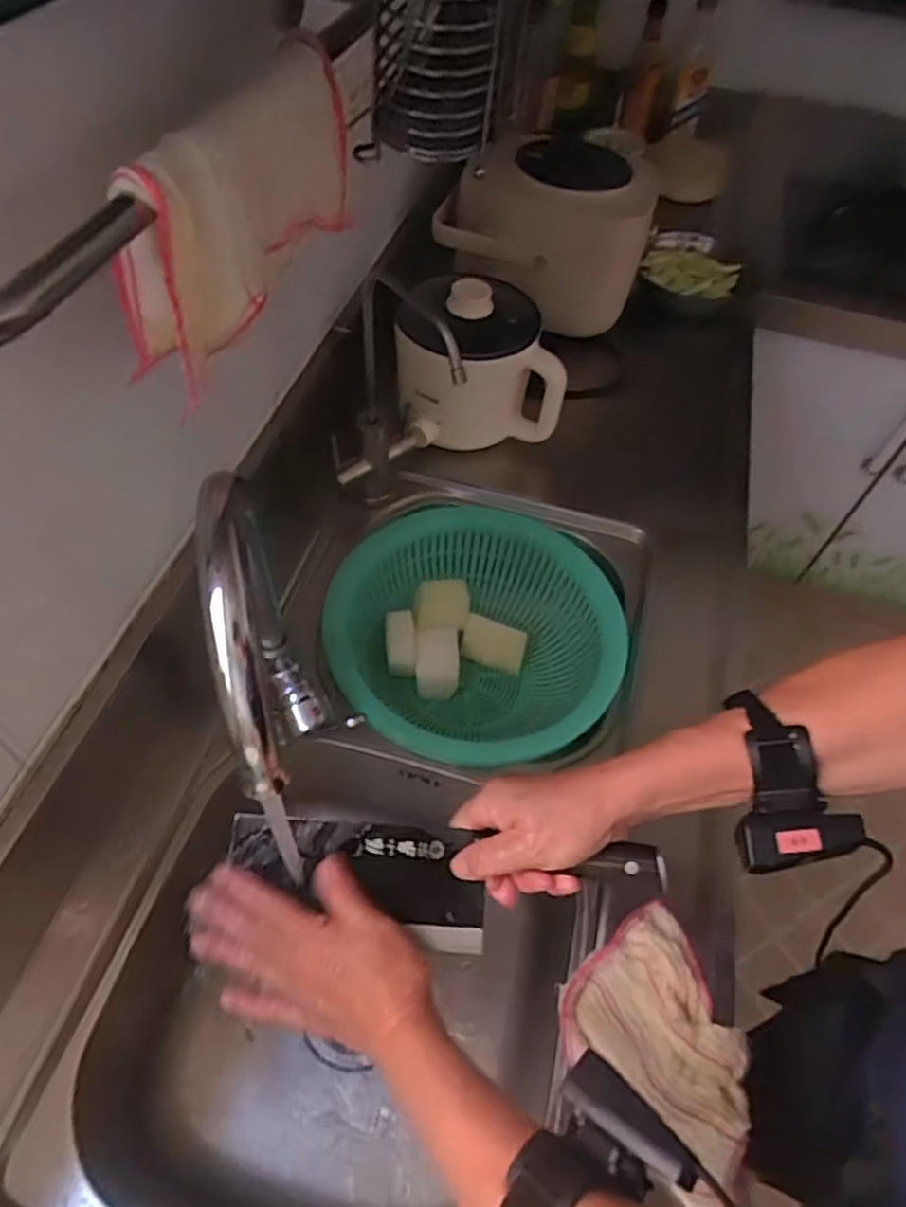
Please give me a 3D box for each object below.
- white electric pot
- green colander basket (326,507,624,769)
[{"bbox_3d":[0.028,-0.285,0.858,0.187,0.162,0.134,-2,55,-7],"label":"white electric pot"},{"bbox_3d":[0.027,0.048,0.800,0.314,0.122,0.323,3,54,-4],"label":"green colander basket"}]

